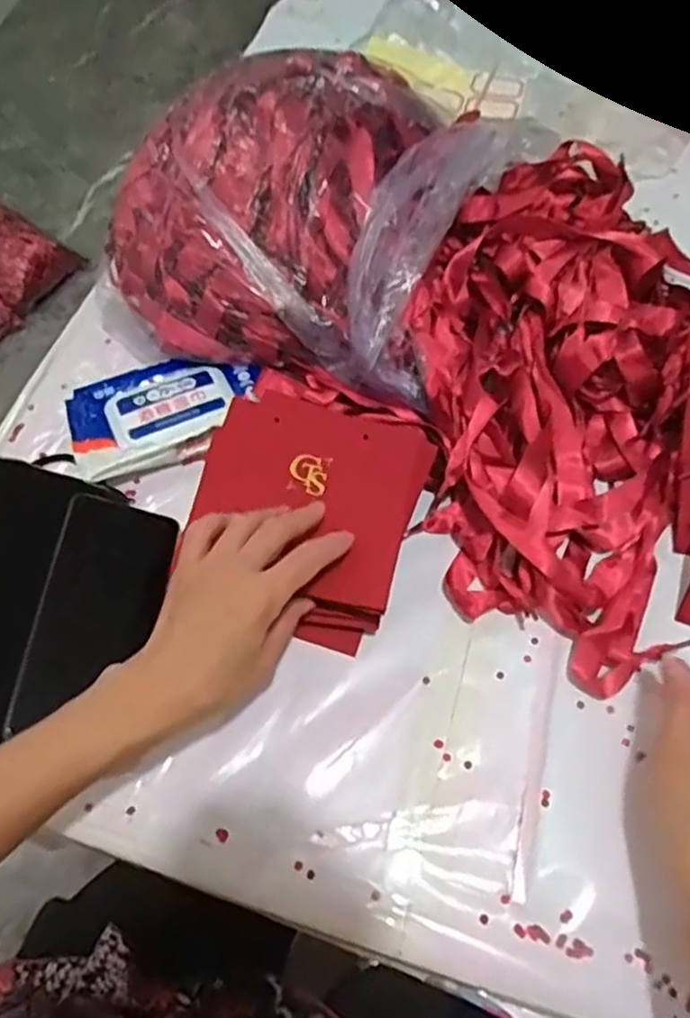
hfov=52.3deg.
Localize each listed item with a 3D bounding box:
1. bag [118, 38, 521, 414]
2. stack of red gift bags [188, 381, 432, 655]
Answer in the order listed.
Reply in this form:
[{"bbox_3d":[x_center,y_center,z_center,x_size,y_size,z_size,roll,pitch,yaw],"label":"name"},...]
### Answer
[{"bbox_3d":[-0.033,-0.240,0.561,0.270,0.122,0.250,17,64,9],"label":"bag"},{"bbox_3d":[-0.031,0.000,0.495,0.147,0.051,0.157,16,64,9],"label":"stack of red gift bags"}]

